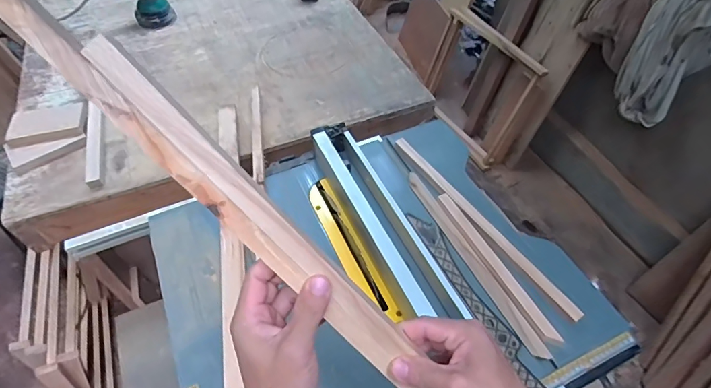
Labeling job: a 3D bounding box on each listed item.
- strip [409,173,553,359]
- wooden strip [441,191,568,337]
[{"bbox_3d":[0.196,0.104,0.741,0.025,0.007,0.394,-20,54,-16],"label":"strip"},{"bbox_3d":[0.235,0.111,0.721,0.022,0.006,0.309,-21,54,-16],"label":"wooden strip"}]

